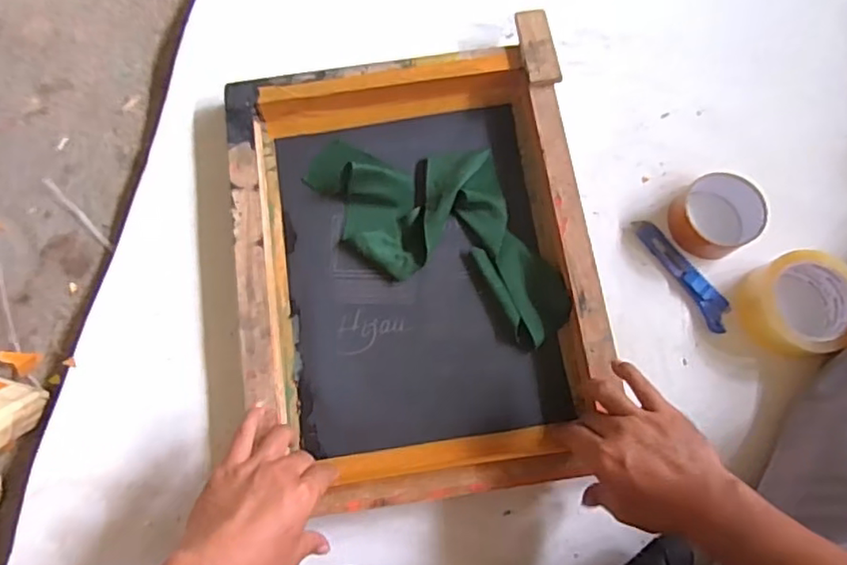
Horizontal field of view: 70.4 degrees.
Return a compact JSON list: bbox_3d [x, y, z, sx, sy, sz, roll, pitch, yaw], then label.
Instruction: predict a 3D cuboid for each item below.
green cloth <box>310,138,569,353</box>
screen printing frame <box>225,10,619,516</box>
[{"bbox_3d":[0.024,-0.072,0.658,0.318,0.033,0.166,26,77,6],"label":"green cloth"},{"bbox_3d":[-0.009,-0.019,0.621,0.352,0.067,0.451,-8,76,-2],"label":"screen printing frame"}]

